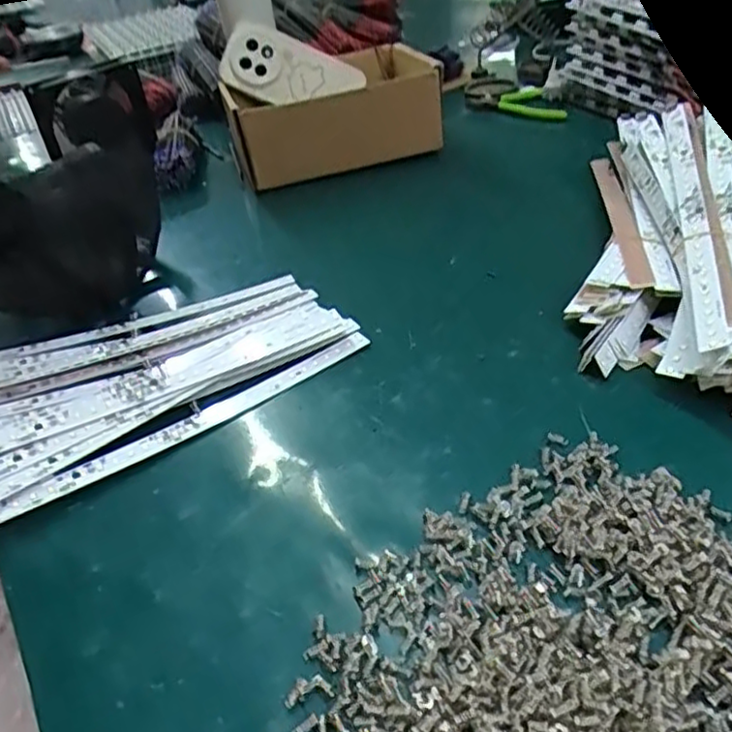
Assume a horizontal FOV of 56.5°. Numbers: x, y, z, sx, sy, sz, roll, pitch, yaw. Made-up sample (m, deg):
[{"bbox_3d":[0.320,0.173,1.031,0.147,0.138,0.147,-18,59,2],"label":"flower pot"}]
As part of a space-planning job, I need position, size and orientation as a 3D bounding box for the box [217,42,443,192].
[{"bbox_3d":[-0.042,-0.282,0.764,0.224,0.105,0.159,-16,39,-14],"label":"box"}]

